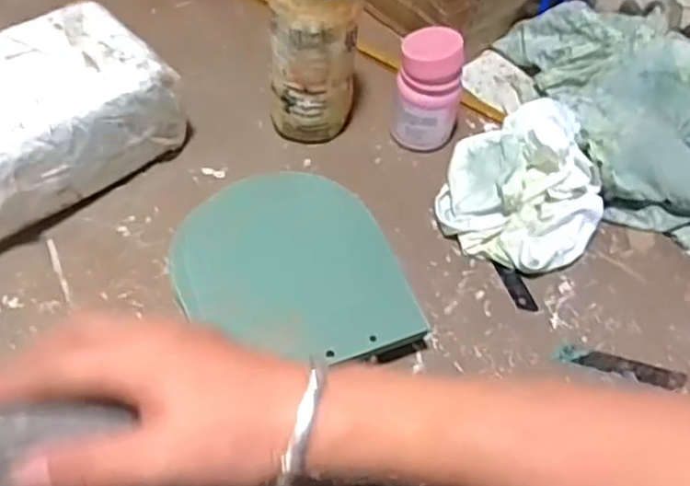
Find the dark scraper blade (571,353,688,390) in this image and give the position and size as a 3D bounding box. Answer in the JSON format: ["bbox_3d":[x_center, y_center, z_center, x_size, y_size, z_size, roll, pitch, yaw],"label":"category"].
[{"bbox_3d":[0.212,0.093,0.483,0.080,0.005,0.016,12,56,6],"label":"dark scraper blade"}]

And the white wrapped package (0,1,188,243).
[{"bbox_3d":[-0.256,-0.080,0.515,0.243,0.111,0.108,-36,64,-23],"label":"white wrapped package"}]

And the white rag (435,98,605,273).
[{"bbox_3d":[0.152,-0.059,0.548,0.125,0.065,0.153,17,57,9],"label":"white rag"}]

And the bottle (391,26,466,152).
[{"bbox_3d":[0.071,-0.127,0.561,0.056,0.100,0.049,10,56,4],"label":"bottle"}]

